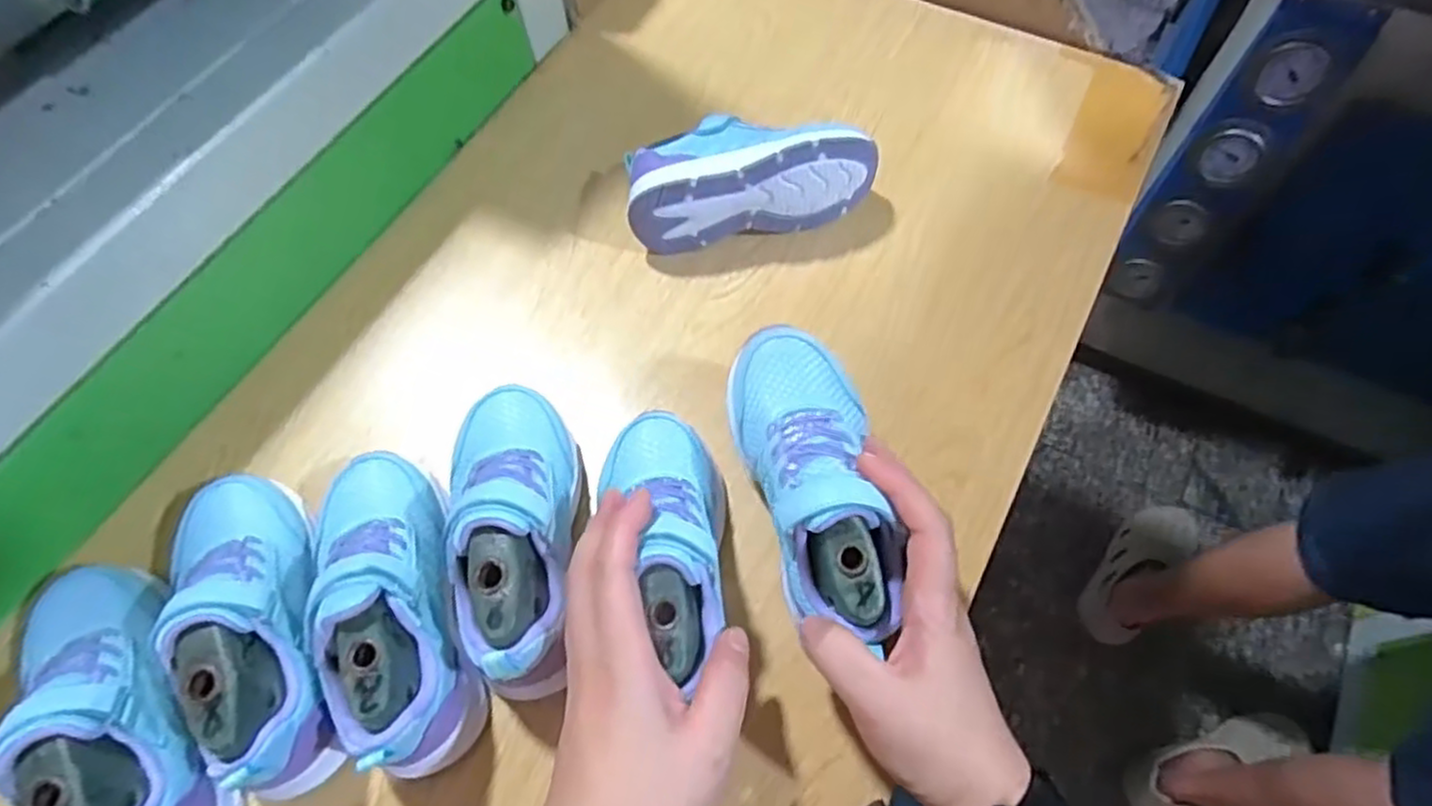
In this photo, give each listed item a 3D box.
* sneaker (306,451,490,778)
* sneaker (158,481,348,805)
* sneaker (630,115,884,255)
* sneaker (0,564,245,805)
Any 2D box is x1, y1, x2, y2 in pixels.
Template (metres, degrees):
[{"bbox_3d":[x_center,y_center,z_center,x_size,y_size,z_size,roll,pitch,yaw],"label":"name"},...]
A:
[{"bbox_3d":[-0.170,0.102,0.377,0.064,0.090,0.161,-18,65,-7],"label":"sneaker"},{"bbox_3d":[-0.242,0.113,0.372,0.070,0.088,0.170,-22,66,-9],"label":"sneaker"},{"bbox_3d":[0.022,-0.162,0.504,0.166,0.072,0.067,-12,65,-4],"label":"sneaker"},{"bbox_3d":[-0.292,0.148,0.345,0.062,0.070,0.174,-35,69,-14],"label":"sneaker"}]

